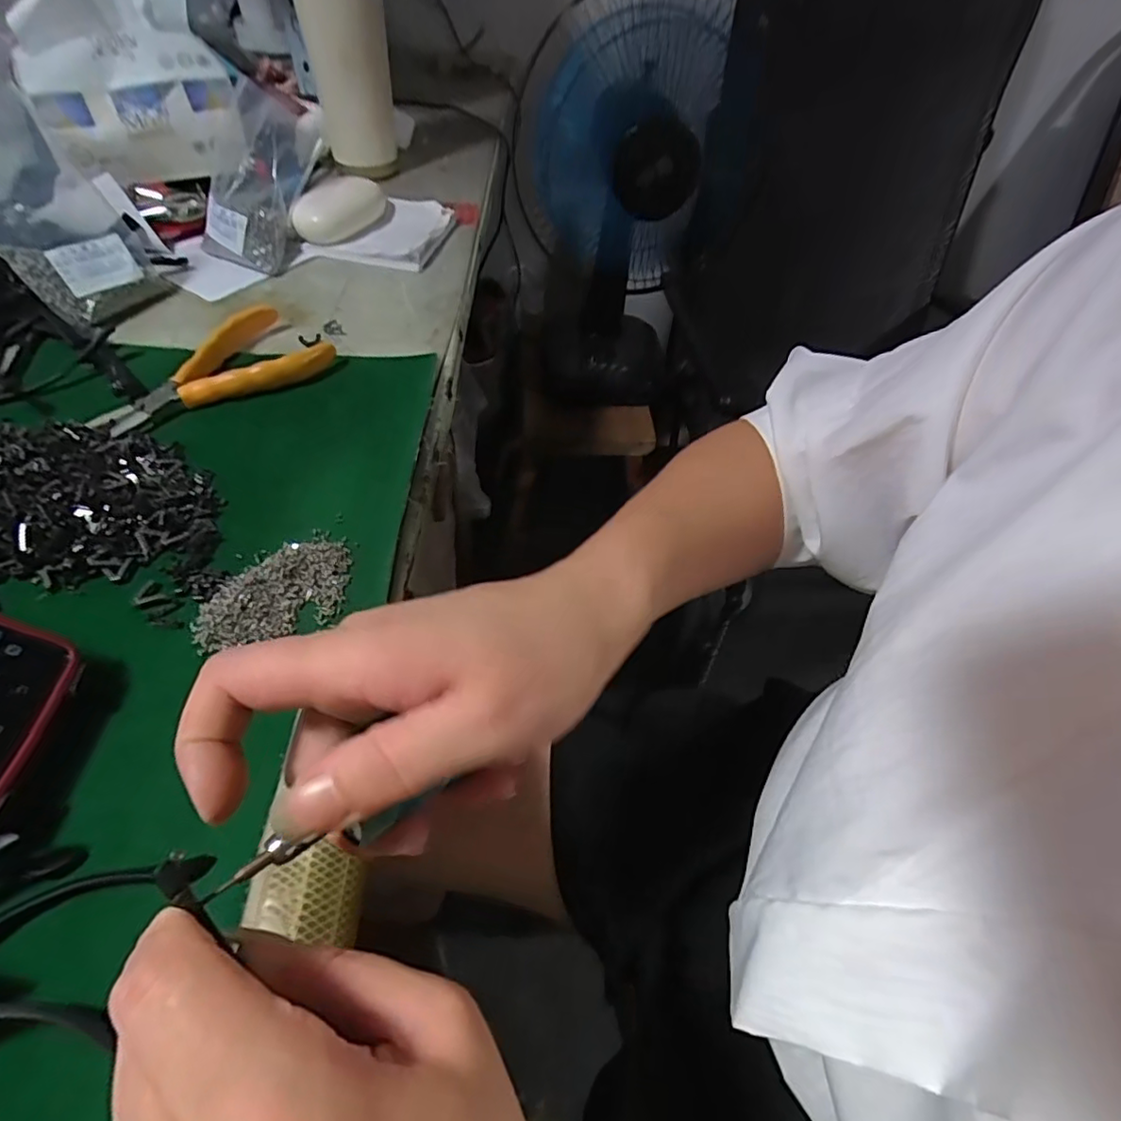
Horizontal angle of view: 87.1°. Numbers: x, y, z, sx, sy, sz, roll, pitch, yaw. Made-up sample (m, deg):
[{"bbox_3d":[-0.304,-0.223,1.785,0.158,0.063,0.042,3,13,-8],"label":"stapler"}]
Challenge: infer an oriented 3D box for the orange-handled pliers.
[{"bbox_3d":[-0.225,-0.120,0.381,0.068,0.022,0.137,34,57,22],"label":"orange-handled pliers"}]

